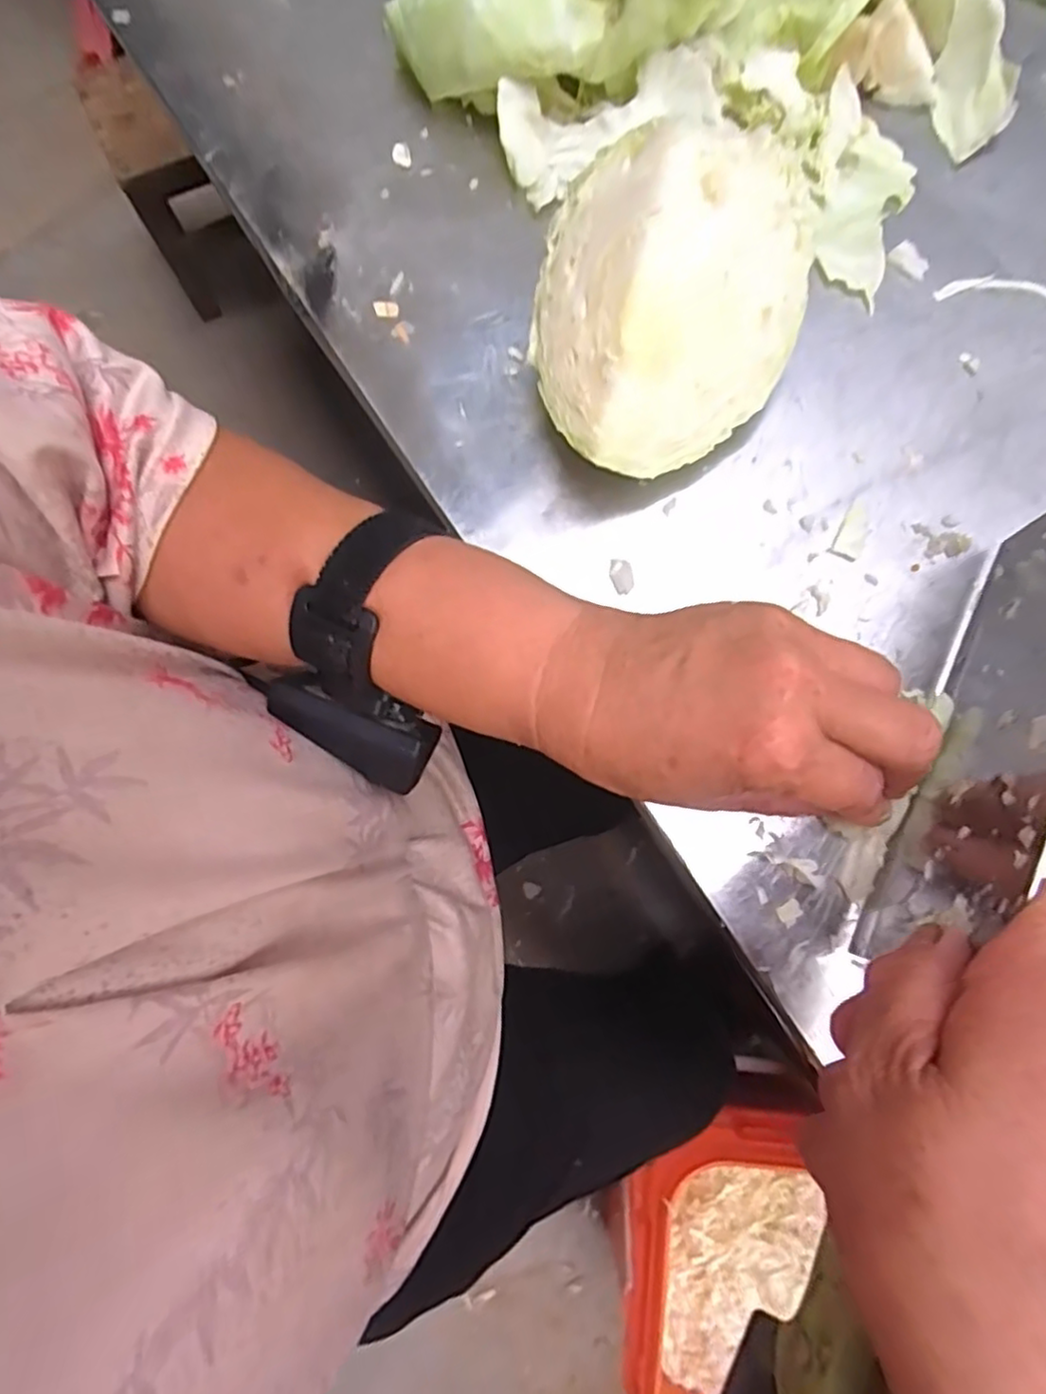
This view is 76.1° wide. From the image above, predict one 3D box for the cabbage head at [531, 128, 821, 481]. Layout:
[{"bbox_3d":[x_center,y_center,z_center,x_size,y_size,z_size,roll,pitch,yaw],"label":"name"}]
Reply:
[{"bbox_3d":[0.053,-0.138,0.257,0.098,0.077,0.100,0,79,-1],"label":"cabbage head"}]

